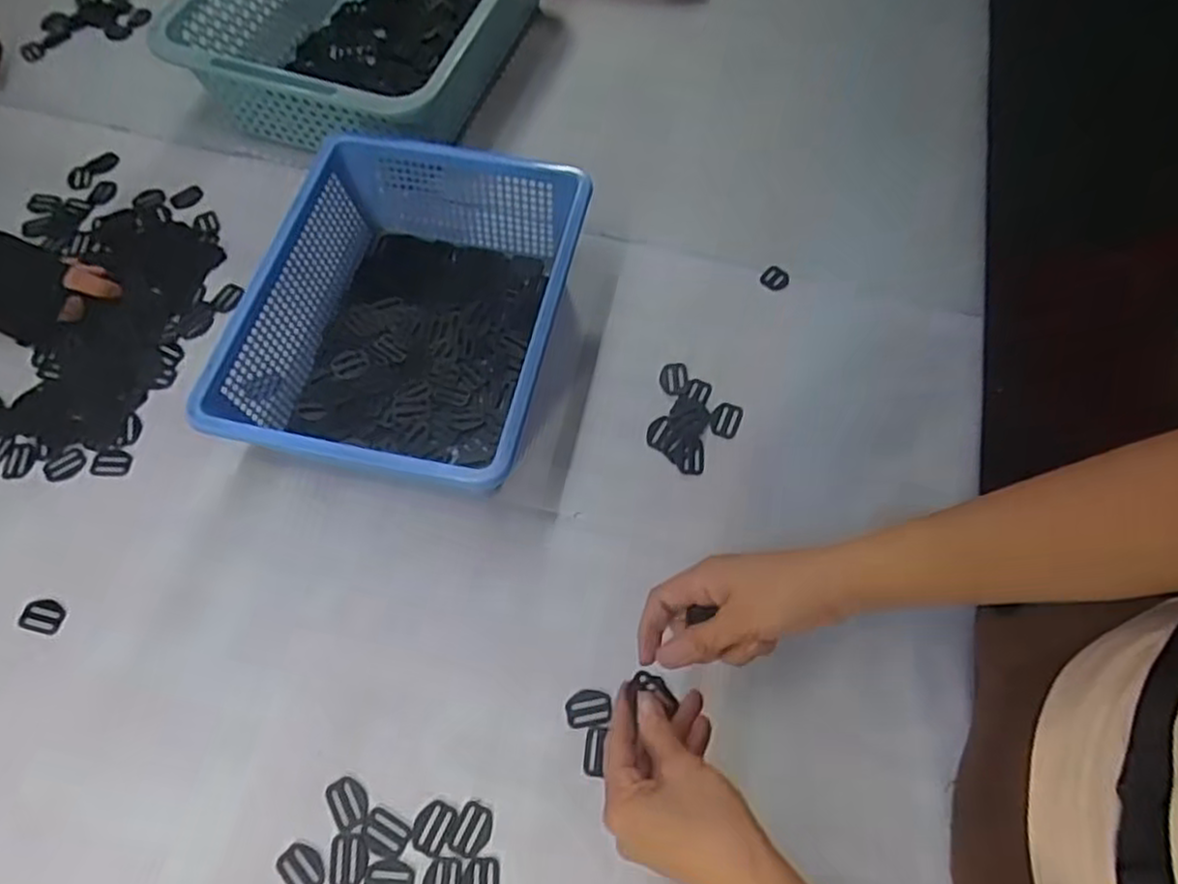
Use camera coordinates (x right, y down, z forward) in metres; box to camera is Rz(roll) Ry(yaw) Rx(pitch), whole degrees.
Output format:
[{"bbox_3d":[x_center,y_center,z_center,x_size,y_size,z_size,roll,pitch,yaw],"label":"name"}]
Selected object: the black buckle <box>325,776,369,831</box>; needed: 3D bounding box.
[{"bbox_3d":[-0.163,0.246,0.501,0.022,0.004,0.034,-35,68,-17],"label":"black buckle"}]

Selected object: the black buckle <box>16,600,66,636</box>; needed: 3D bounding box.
[{"bbox_3d":[-0.418,0.132,0.560,0.033,0.004,0.025,12,63,5],"label":"black buckle"}]

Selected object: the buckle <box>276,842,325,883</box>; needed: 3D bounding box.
[{"bbox_3d":[-0.190,0.282,0.485,0.033,0.004,0.024,41,69,18],"label":"buckle"}]

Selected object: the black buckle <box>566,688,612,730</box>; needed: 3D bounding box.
[{"bbox_3d":[0.000,0.192,0.527,0.031,0.005,0.025,-10,63,-6],"label":"black buckle"}]

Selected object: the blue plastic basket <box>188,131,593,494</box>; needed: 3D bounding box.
[{"bbox_3d":[-0.148,-0.098,0.621,0.243,0.113,0.297,12,63,5],"label":"blue plastic basket"}]

